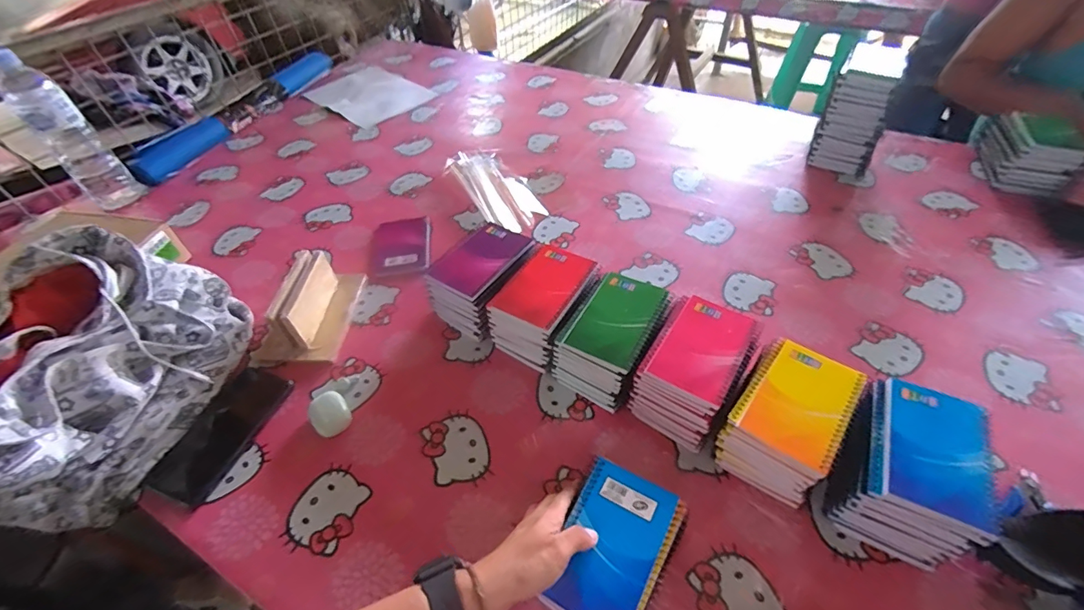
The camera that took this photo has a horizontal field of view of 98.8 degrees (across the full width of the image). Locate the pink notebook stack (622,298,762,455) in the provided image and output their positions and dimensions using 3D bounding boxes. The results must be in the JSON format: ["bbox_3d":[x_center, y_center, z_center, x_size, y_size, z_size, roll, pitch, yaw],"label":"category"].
[{"bbox_3d":[0.177,0.075,0.542,0.098,0.088,0.142,26,55,24],"label":"pink notebook stack"}]

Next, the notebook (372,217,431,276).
[{"bbox_3d":[-0.233,-0.101,0.774,0.094,0.010,0.131,-10,48,-5],"label":"notebook"}]

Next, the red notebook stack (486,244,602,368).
[{"bbox_3d":[0.008,0.001,0.617,0.097,0.091,0.136,22,53,22],"label":"red notebook stack"}]

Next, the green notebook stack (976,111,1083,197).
[{"bbox_3d":[0.855,-0.265,0.818,0.092,0.082,0.145,10,49,12],"label":"green notebook stack"}]

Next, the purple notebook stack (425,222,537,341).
[{"bbox_3d":[-0.080,-0.035,0.652,0.142,0.089,0.110,-37,56,-27],"label":"purple notebook stack"}]

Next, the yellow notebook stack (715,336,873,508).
[{"bbox_3d":[0.260,0.122,0.496,0.101,0.089,0.136,29,56,26],"label":"yellow notebook stack"}]

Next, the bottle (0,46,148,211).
[{"bbox_3d":[-0.845,-0.300,0.832,0.089,0.259,0.082,31,57,27],"label":"bottle"}]

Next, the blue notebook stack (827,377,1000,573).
[{"bbox_3d":[0.357,0.159,0.456,0.101,0.091,0.139,22,53,21],"label":"blue notebook stack"}]

